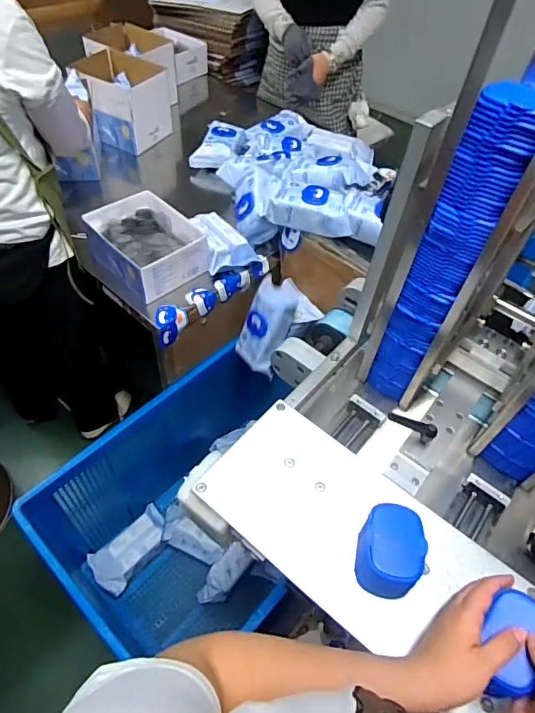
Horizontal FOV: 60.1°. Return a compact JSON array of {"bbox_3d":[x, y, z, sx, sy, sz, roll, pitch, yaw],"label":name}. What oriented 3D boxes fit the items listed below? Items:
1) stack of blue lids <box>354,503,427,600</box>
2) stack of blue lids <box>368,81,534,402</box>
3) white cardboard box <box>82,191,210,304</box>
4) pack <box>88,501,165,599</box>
[{"bbox_3d":[0.137,0.224,0.527,0.069,0.058,0.092,12,51,4],"label":"stack of blue lids"},{"bbox_3d":[0.214,-0.105,0.586,0.067,0.431,0.075,22,53,12],"label":"stack of blue lids"},{"bbox_3d":[-0.313,-0.291,1.173,0.281,0.112,0.224,39,58,23],"label":"white cardboard box"},{"bbox_3d":[-0.404,0.574,1.386,0.143,0.044,0.239,40,58,23],"label":"pack"}]

